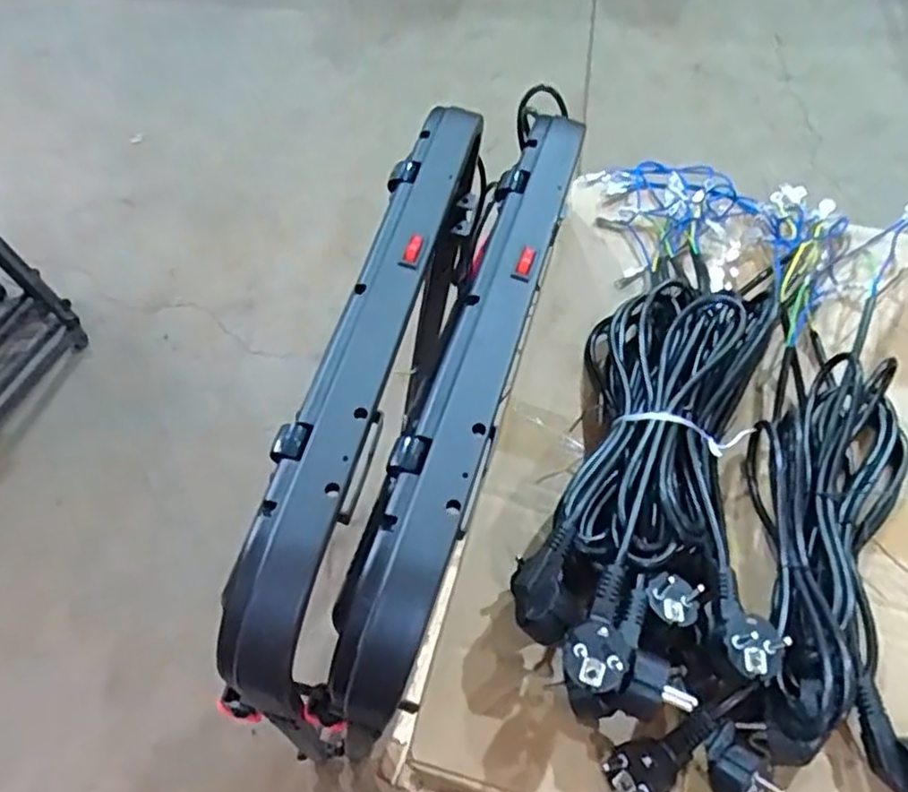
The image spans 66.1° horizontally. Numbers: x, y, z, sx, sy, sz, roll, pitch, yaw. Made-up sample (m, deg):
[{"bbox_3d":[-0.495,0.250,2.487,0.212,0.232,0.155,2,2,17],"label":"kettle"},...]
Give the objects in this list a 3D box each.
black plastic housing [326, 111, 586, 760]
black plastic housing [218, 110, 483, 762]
[{"bbox_3d":[0.019,-0.016,0.464,0.052,0.077,0.443,15,60,11],"label":"black plastic housing"},{"bbox_3d":[-0.056,-0.019,0.466,0.060,0.072,0.438,10,59,8],"label":"black plastic housing"}]

